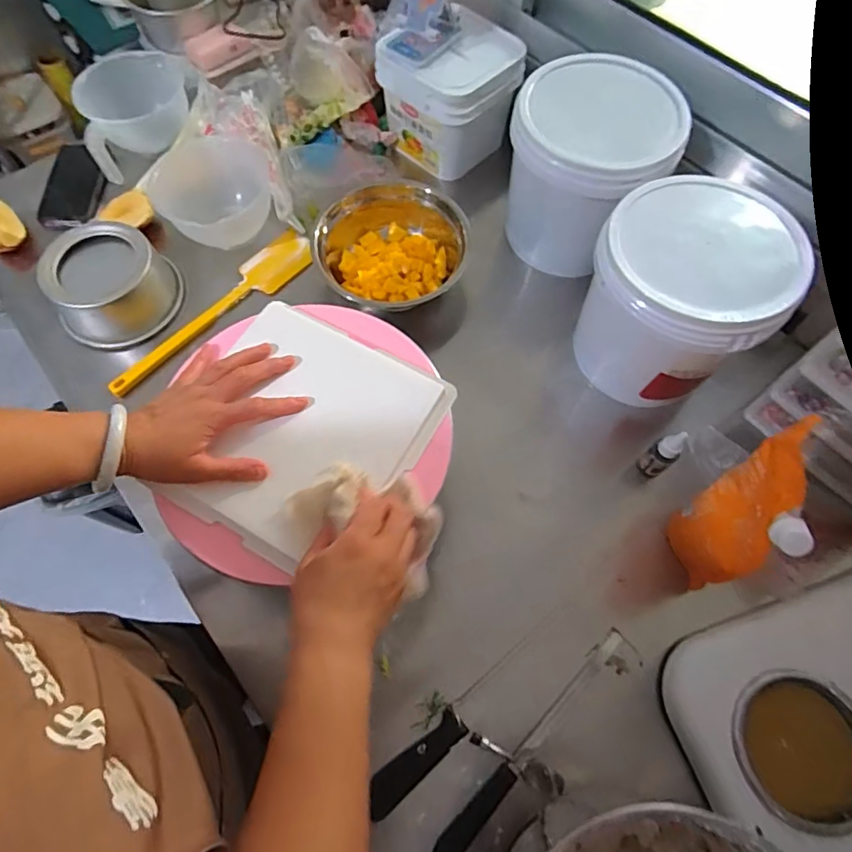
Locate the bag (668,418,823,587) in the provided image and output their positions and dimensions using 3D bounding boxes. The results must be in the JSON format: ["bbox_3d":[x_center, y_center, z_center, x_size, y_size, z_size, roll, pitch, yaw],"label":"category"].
[{"bbox_3d":[0.296,0.082,0.525,0.049,0.188,0.126,13,67,7],"label":"bag"}]

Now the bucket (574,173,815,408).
[{"bbox_3d":[0.285,-0.148,0.629,0.185,0.187,0.186,0,66,1],"label":"bucket"}]

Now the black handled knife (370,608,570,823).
[{"bbox_3d":[0.049,0.279,0.541,0.258,0.014,0.029,-38,71,-15],"label":"black handled knife"}]

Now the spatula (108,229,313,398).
[{"bbox_3d":[-0.282,-0.156,0.723,0.068,0.023,0.323,39,72,17],"label":"spatula"}]

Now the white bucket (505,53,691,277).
[{"bbox_3d":[0.214,-0.334,0.721,0.184,0.190,0.182,0,66,1],"label":"white bucket"}]

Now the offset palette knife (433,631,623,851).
[{"bbox_3d":[0.106,0.310,0.532,0.022,0.018,0.272,41,73,17],"label":"offset palette knife"}]

